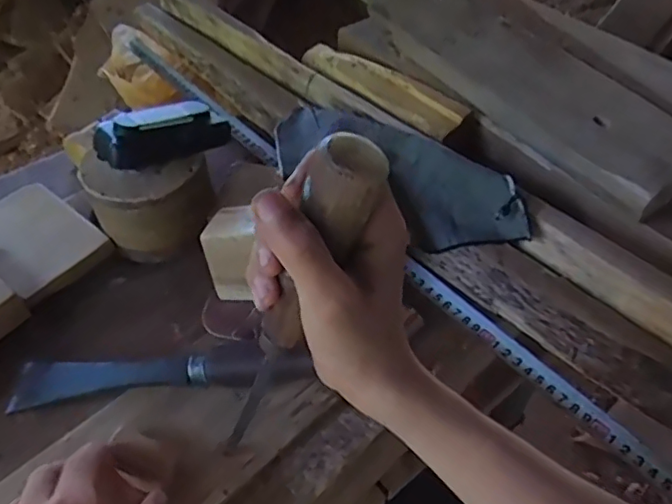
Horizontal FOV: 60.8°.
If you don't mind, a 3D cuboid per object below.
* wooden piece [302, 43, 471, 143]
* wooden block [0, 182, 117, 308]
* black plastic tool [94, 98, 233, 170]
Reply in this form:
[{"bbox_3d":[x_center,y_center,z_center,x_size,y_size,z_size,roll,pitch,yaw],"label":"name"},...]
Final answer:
[{"bbox_3d":[0.043,-0.177,0.600,0.051,0.020,0.212,-35,58,-28],"label":"wooden piece"},{"bbox_3d":[-0.264,-0.012,0.497,0.119,0.016,0.082,32,54,24],"label":"wooden block"},{"bbox_3d":[-0.139,-0.097,0.468,0.105,0.039,0.035,-26,54,-23],"label":"black plastic tool"}]

